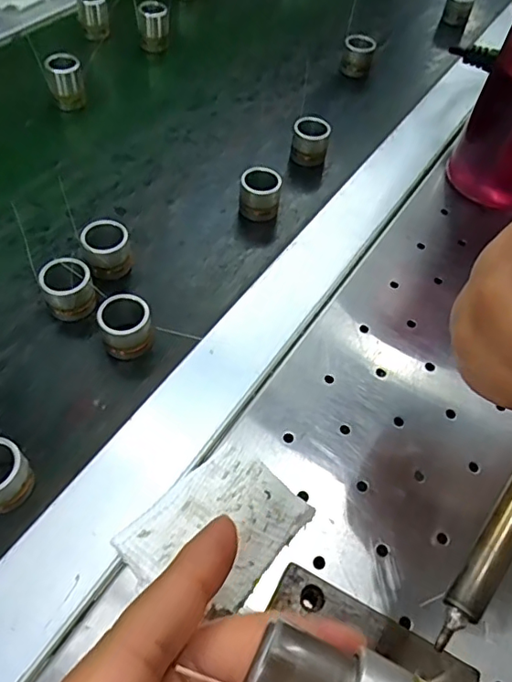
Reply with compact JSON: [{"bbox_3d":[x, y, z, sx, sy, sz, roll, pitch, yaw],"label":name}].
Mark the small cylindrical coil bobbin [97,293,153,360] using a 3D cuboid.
[{"bbox_3d":[-0.064,-0.005,0.268,0.023,0.027,0.024,3,55,-5],"label":"small cylindrical coil bobbin"}]

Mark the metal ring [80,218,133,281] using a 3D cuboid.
[{"bbox_3d":[-0.082,-0.050,0.298,0.024,0.024,0.024,3,55,-5],"label":"metal ring"}]

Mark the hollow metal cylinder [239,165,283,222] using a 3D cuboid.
[{"bbox_3d":[0.002,-0.088,0.333,0.024,0.030,0.021,3,55,-4],"label":"hollow metal cylinder"}]

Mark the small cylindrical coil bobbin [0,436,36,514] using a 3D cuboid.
[{"bbox_3d":[-0.106,0.056,0.223,0.024,0.027,0.025,3,55,-5],"label":"small cylindrical coil bobbin"}]

